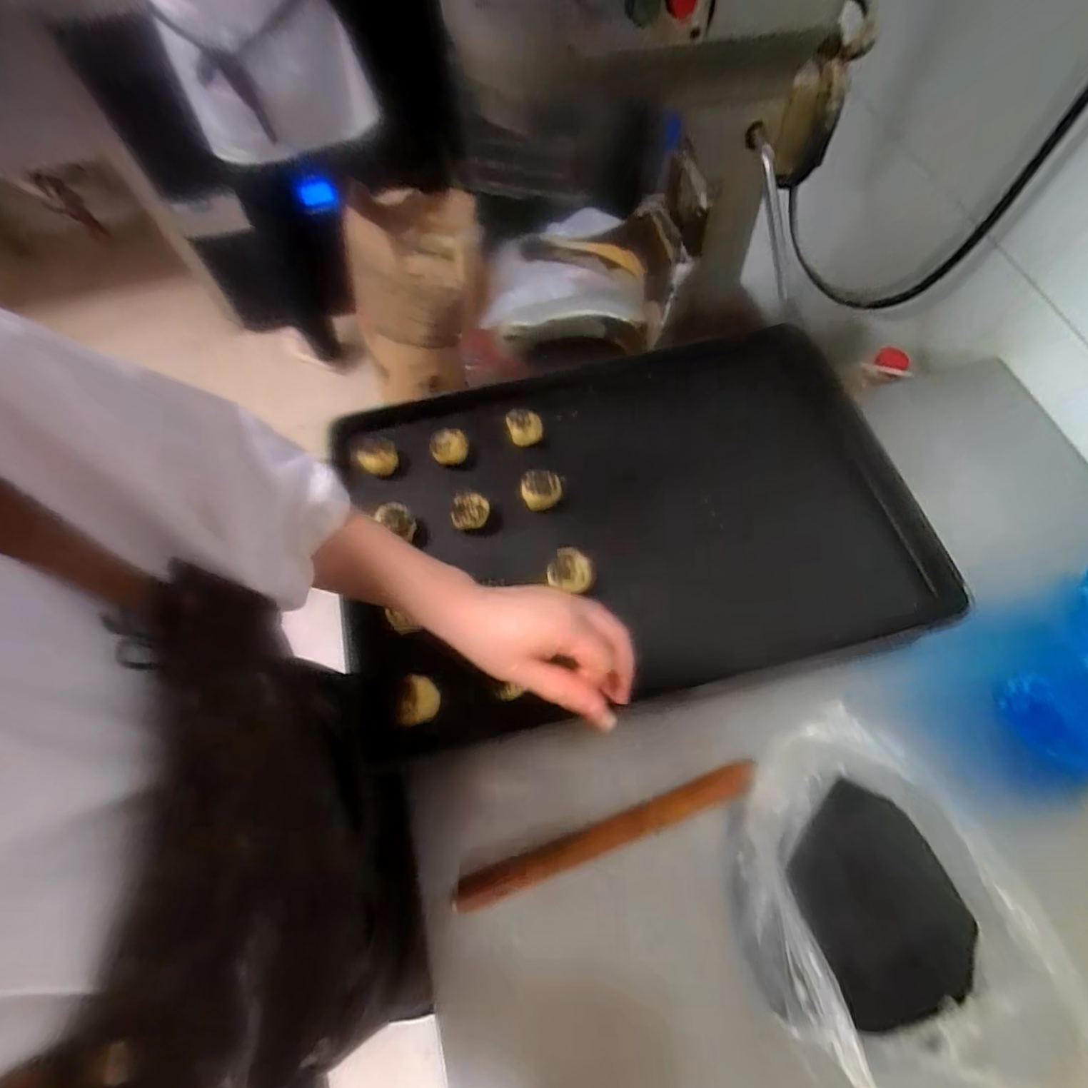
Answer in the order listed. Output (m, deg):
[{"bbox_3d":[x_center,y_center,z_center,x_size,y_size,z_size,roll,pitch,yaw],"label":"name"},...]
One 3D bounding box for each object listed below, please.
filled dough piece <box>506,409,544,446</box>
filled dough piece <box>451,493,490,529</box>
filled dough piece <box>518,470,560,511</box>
[{"bbox_3d":[-0.023,-0.136,0.628,0.039,0.035,0.028,-9,66,-3],"label":"filled dough piece"},{"bbox_3d":[-0.079,-0.033,0.585,0.038,0.032,0.031,3,66,3],"label":"filled dough piece"},{"bbox_3d":[-0.003,-0.059,0.592,0.043,0.038,0.032,0,66,1],"label":"filled dough piece"}]

